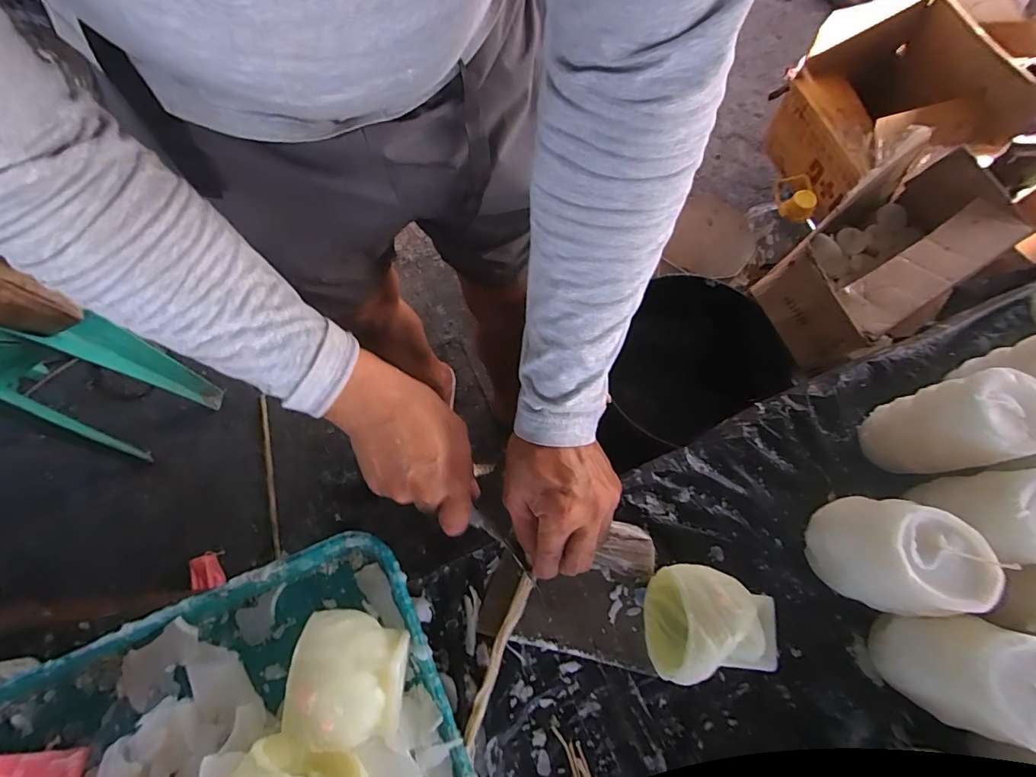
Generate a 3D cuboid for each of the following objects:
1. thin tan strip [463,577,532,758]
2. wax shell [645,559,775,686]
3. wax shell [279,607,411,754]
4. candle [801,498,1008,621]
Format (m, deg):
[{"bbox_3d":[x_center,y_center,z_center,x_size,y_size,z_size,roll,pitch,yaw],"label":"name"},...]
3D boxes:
[{"bbox_3d":[-0.016,0.210,0.369,0.011,0.009,0.126,20,67,9],"label":"thin tan strip"},{"bbox_3d":[0.142,0.174,0.356,0.085,0.074,0.074,5,71,4],"label":"wax shell"},{"bbox_3d":[-0.119,0.204,0.334,0.073,0.048,0.086,-1,70,2],"label":"wax shell"},{"bbox_3d":[0.260,0.121,0.344,0.065,0.110,0.065,-1,70,2],"label":"candle"}]

